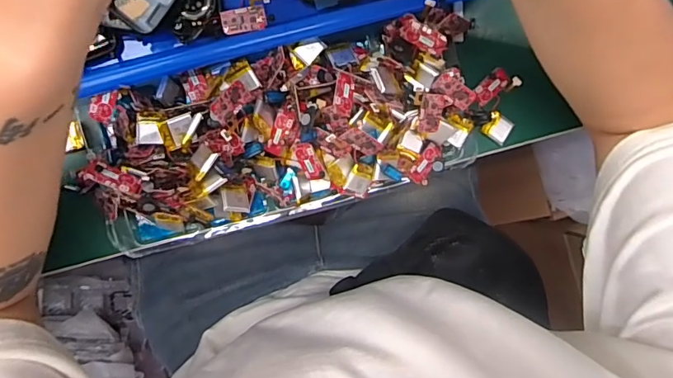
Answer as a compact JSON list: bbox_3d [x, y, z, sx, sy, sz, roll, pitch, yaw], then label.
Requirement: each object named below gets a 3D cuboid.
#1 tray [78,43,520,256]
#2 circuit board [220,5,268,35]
[{"bbox_3d":[-0.013,-0.039,0.318,0.292,0.051,0.111,-13,95,-5],"label":"tray"},{"bbox_3d":[-0.059,-0.108,0.304,0.029,0.004,0.015,-5,101,11],"label":"circuit board"}]

